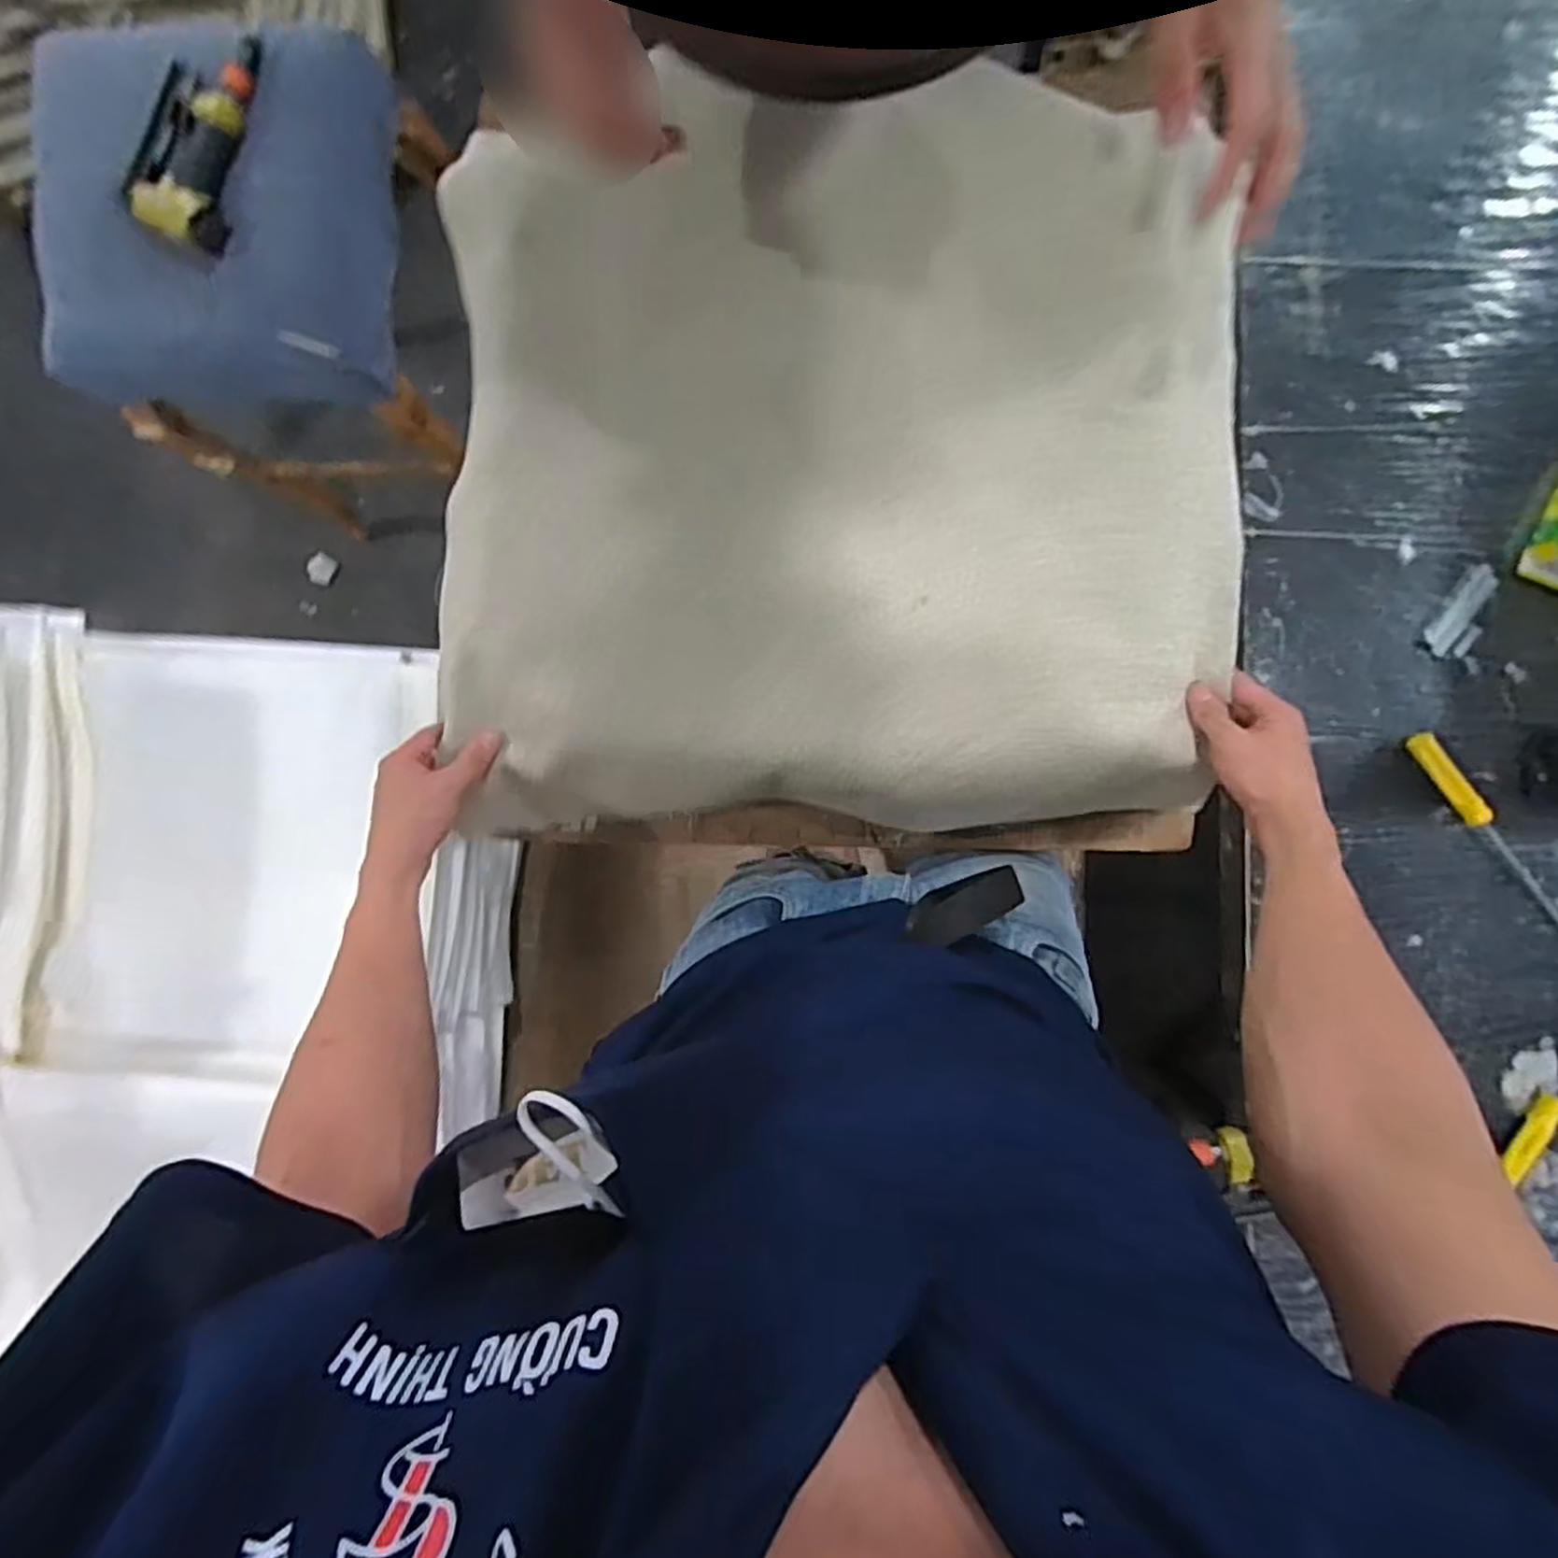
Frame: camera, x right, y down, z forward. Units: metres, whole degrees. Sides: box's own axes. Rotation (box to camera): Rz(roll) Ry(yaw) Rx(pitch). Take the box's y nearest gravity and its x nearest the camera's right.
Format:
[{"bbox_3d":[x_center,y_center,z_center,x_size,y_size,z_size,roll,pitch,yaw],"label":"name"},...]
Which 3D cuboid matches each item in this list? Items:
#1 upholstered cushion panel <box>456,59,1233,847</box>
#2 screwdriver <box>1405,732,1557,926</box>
[{"bbox_3d":[0.040,-0.240,0.590,0.606,0.060,0.549,0,91,3],"label":"upholstered cushion panel"},{"bbox_3d":[0.791,0.063,0.815,0.027,0.019,0.278,-40,89,3],"label":"screwdriver"}]

